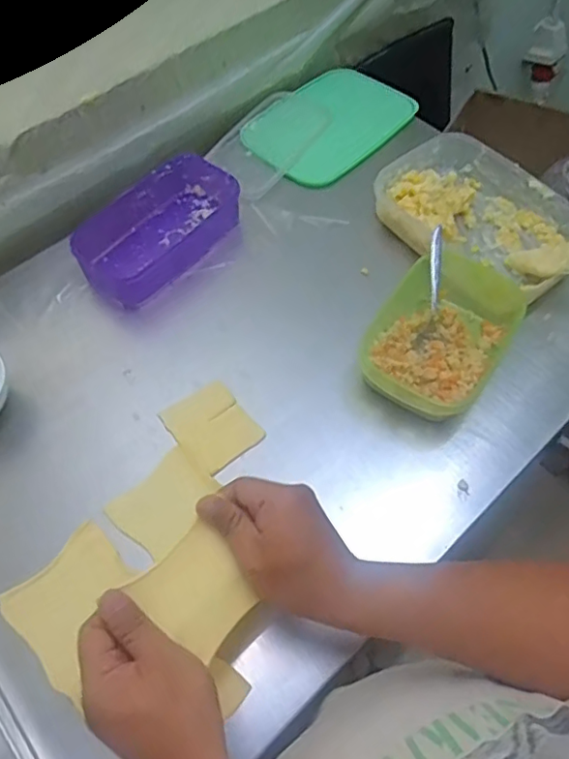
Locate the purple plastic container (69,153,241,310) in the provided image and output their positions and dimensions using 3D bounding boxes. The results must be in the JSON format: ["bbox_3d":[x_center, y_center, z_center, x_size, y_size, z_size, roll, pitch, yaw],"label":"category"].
[{"bbox_3d":[-0.160,-0.193,0.720,0.125,0.049,0.216,37,67,19],"label":"purple plastic container"}]

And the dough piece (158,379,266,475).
[{"bbox_3d":[-0.076,0.047,0.607,0.076,0.004,0.088,-35,66,-18],"label":"dough piece"}]

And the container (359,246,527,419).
[{"bbox_3d":[0.166,-0.045,0.634,0.146,0.058,0.200,32,65,17],"label":"container"}]

